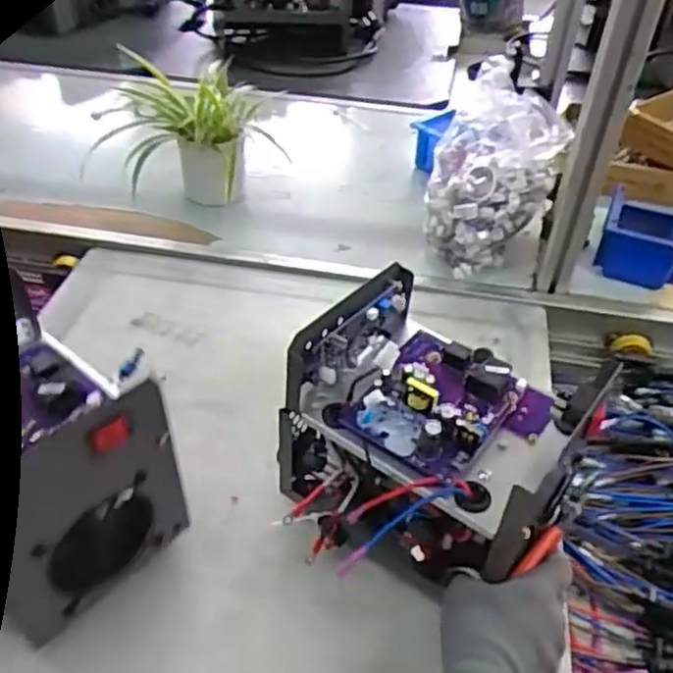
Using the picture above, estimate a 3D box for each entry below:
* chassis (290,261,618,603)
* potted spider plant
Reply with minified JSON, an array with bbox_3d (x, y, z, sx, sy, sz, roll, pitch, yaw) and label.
[{"bbox_3d":[0.079,0.085,0.585,0.218,0.173,0.175,26,48,26],"label":"chassis"},{"bbox_3d":[-0.227,-0.337,1.134,0.239,0.157,0.269,15,43,14],"label":"potted spider plant"}]

